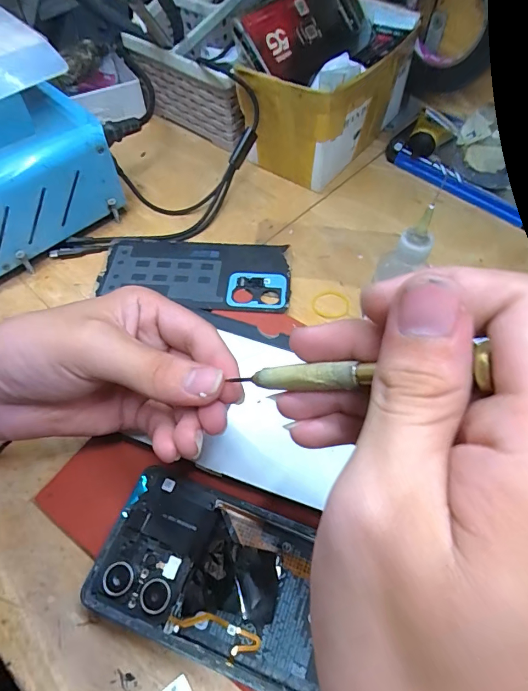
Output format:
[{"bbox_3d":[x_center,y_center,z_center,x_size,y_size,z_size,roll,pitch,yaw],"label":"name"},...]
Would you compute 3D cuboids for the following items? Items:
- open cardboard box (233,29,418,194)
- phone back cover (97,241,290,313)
[{"bbox_3d":[0.065,-0.241,0.390,0.102,0.093,0.181,32,64,18],"label":"open cardboard box"},{"bbox_3d":[-0.057,-0.060,0.331,0.154,0.007,0.072,3,59,2],"label":"phone back cover"}]

